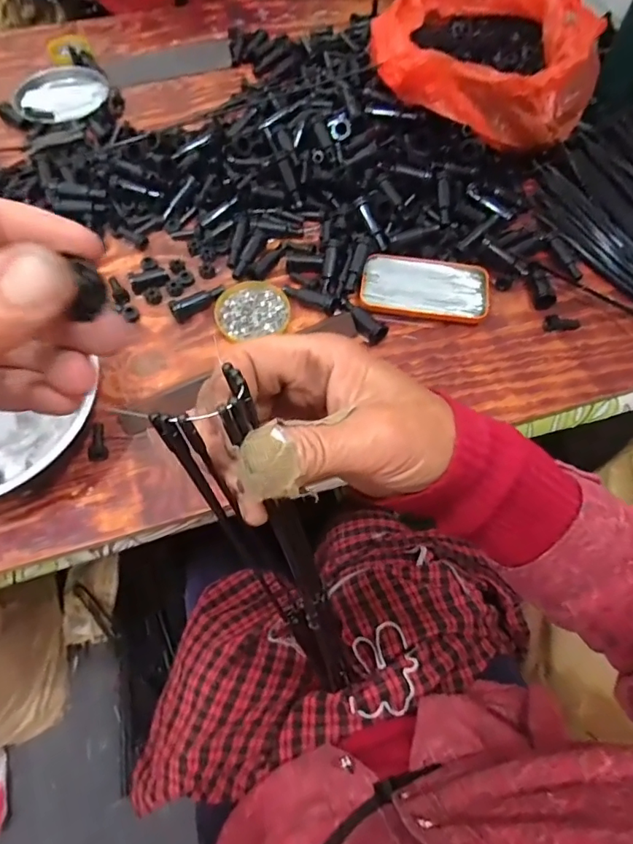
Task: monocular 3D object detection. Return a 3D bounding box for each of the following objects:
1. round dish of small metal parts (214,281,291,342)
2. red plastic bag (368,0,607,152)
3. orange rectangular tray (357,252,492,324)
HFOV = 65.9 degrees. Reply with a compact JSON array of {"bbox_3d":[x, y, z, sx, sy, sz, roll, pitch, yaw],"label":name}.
[{"bbox_3d":[-0.074,-0.129,0.562,0.082,0.011,0.070,-16,65,-9],"label":"round dish of small metal parts"},{"bbox_3d":[0.219,-0.474,0.632,0.275,0.116,0.254,24,65,10],"label":"red plastic bag"},{"bbox_3d":[0.127,-0.157,0.569,0.143,0.024,0.071,8,64,2],"label":"orange rectangular tray"}]

